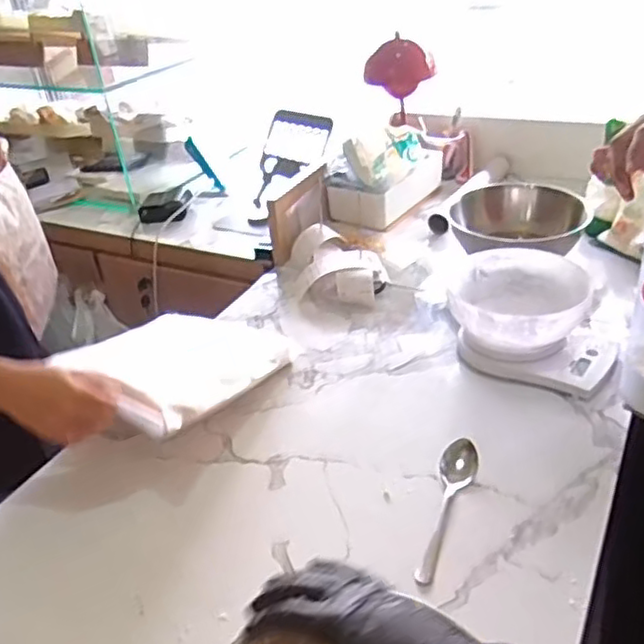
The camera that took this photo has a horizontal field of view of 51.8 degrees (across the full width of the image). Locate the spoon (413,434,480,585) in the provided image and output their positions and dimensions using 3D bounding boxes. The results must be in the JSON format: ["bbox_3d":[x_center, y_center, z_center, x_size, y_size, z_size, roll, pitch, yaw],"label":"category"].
[{"bbox_3d":[0.129,0.188,0.681,0.039,0.025,0.178,8,35,21],"label":"spoon"}]

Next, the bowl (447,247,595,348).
[{"bbox_3d":[0.263,-0.031,0.889,0.166,0.064,0.190,13,37,27],"label":"bowl"}]

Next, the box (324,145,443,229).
[{"bbox_3d":[0.133,-0.273,1.314,0.141,0.080,0.253,15,38,29],"label":"box"}]

